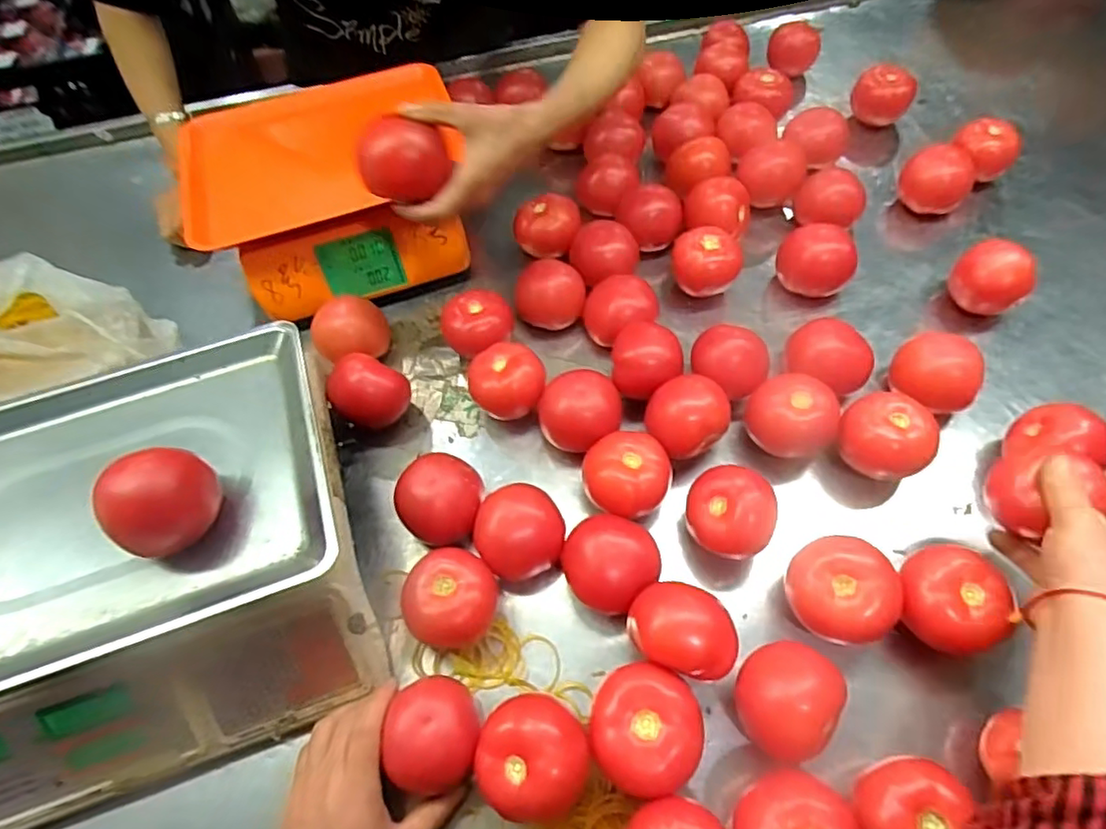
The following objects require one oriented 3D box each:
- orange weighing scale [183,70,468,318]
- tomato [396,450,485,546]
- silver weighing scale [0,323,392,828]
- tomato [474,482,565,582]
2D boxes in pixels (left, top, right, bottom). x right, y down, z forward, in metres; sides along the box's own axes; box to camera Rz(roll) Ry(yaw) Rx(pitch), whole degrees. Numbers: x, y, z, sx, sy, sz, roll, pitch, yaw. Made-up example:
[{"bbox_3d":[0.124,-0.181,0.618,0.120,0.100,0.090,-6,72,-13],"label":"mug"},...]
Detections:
[{"bbox_3d":[-0.244,-0.250,0.690,0.294,0.132,0.241,-13,58,-4],"label":"orange weighing scale"},{"bbox_3d":[-0.096,0.079,0.529,0.071,0.068,0.070,-2,58,3],"label":"tomato"},{"bbox_3d":[-0.343,0.113,0.479,0.346,0.141,0.318,-18,59,-7],"label":"silver weighing scale"},{"bbox_3d":[-0.029,0.100,0.509,0.070,0.060,0.072,-2,58,3],"label":"tomato"}]

